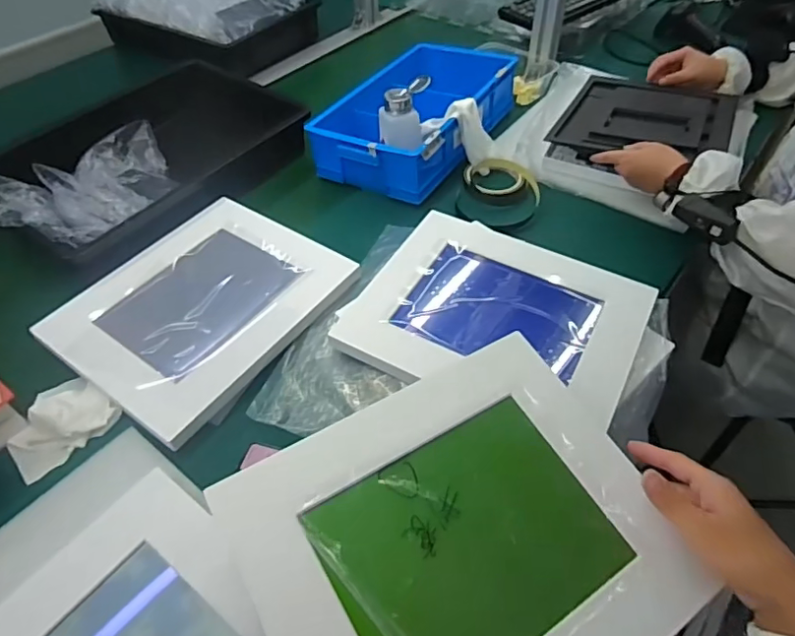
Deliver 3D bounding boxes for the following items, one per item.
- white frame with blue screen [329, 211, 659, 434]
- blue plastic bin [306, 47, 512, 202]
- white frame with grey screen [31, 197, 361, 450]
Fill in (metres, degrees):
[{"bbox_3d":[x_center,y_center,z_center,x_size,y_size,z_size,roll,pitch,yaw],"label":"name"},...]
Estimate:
[{"bbox_3d":[0.113,0.000,0.629,0.302,0.020,0.255,26,55,22],"label":"white frame with blue screen"},{"bbox_3d":[0.038,-0.339,0.902,0.214,0.088,0.363,25,54,21],"label":"blue plastic bin"},{"bbox_3d":[-0.233,-0.018,0.670,0.244,0.032,0.300,29,56,24],"label":"white frame with grey screen"}]

